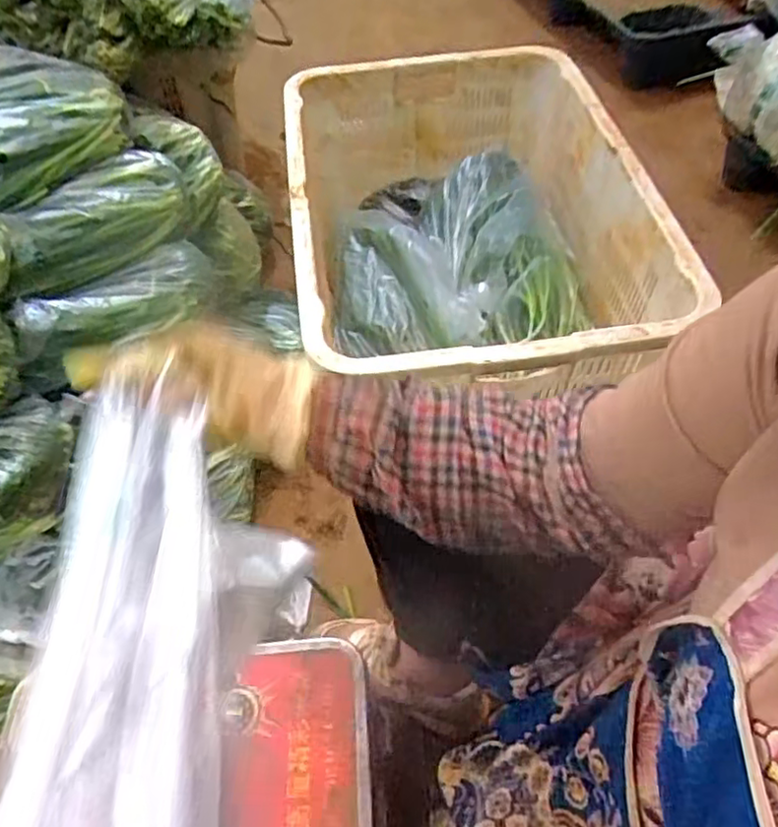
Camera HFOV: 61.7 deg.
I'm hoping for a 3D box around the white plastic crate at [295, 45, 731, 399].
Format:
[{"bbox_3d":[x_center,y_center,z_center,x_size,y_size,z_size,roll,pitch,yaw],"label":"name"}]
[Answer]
[{"bbox_3d":[0.107,-0.257,0.967,0.464,0.243,0.636,-6,53,-1],"label":"white plastic crate"}]

